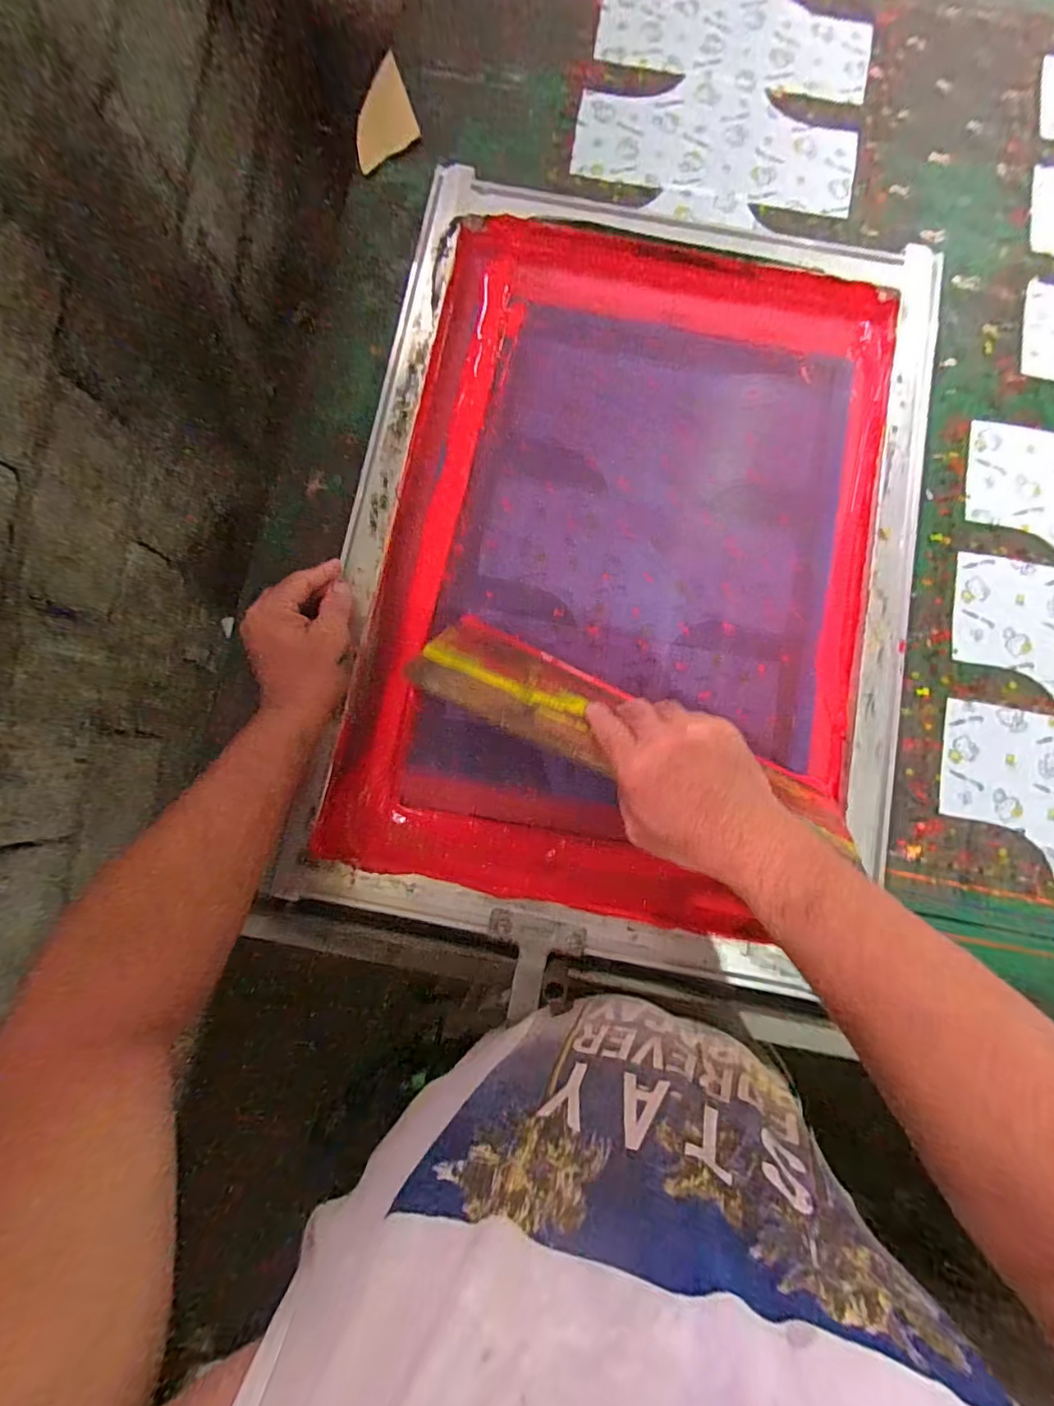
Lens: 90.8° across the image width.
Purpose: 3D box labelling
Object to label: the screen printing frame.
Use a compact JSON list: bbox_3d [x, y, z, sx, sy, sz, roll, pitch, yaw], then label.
[{"bbox_3d":[0.103,-0.149,0.512,0.523,0.046,0.738,11,81,0],"label":"screen printing frame"}]

